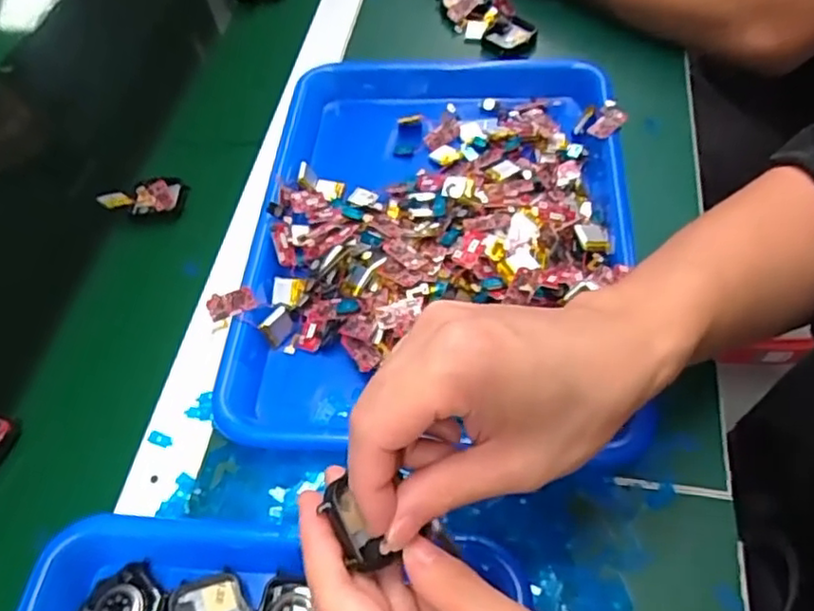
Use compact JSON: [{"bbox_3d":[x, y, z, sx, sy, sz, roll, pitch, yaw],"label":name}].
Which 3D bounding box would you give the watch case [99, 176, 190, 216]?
[{"bbox_3d":[-0.205,-0.087,0.502,0.062,0.016,0.037,-2,54,1],"label":"watch case"}]

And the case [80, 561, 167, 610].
[{"bbox_3d":[-0.146,0.156,0.327,0.033,0.009,0.043,38,68,25],"label":"case"}]

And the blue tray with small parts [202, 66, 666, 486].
[{"bbox_3d":[0.020,-0.055,0.451,0.256,0.056,0.336,4,57,7],"label":"blue tray with small parts"}]

